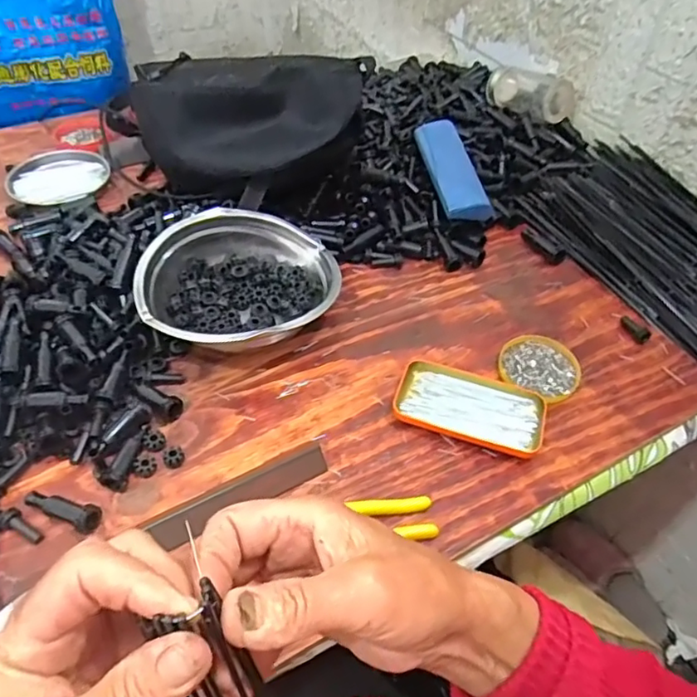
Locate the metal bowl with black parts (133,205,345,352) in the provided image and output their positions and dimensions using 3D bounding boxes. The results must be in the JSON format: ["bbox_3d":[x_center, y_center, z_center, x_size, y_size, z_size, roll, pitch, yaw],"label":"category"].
[{"bbox_3d":[-0.113,-0.066,0.625,0.191,0.084,0.200,7,48,4],"label":"metal bowl with black parts"}]

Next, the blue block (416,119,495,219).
[{"bbox_3d":[0.138,-0.238,0.761,0.061,0.023,0.162,-10,62,-11],"label":"blue block"}]

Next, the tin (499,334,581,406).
[{"bbox_3d":[0.203,0.022,0.613,0.083,0.015,0.084,1,48,-1],"label":"tin"}]

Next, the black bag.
[{"bbox_3d":[-0.128,-0.268,0.703,0.282,0.148,0.119,6,48,3],"label":"black bag"}]

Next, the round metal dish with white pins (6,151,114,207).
[{"bbox_3d":[-0.414,-0.238,0.809,0.138,0.021,0.119,3,48,1],"label":"round metal dish with white pins"}]

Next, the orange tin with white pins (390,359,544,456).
[{"bbox_3d":[0.120,0.058,0.569,0.141,0.020,0.076,15,50,11],"label":"orange tin with white pins"}]

